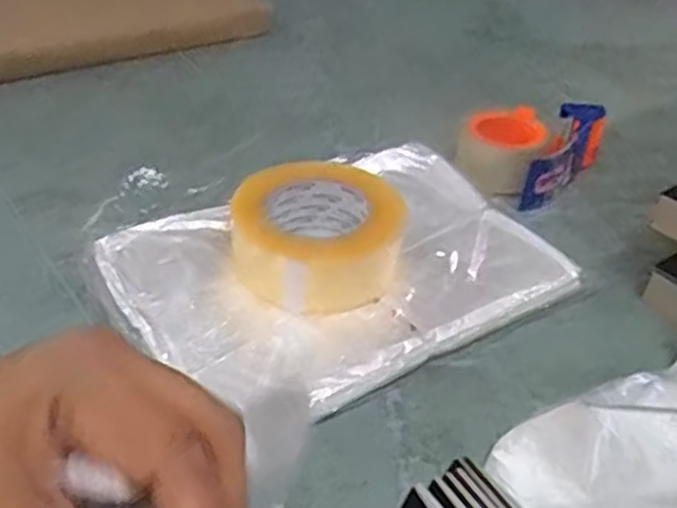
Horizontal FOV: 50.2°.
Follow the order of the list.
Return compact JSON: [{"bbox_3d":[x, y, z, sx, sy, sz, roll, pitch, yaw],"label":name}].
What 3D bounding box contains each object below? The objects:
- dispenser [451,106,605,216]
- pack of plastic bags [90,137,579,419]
[{"bbox_3d":[0.192,-0.115,0.738,0.111,0.057,0.152,30,46,28],"label":"dispenser"},{"bbox_3d":[0.003,0.012,0.582,0.330,0.035,0.221,-20,44,-29],"label":"pack of plastic bags"}]

